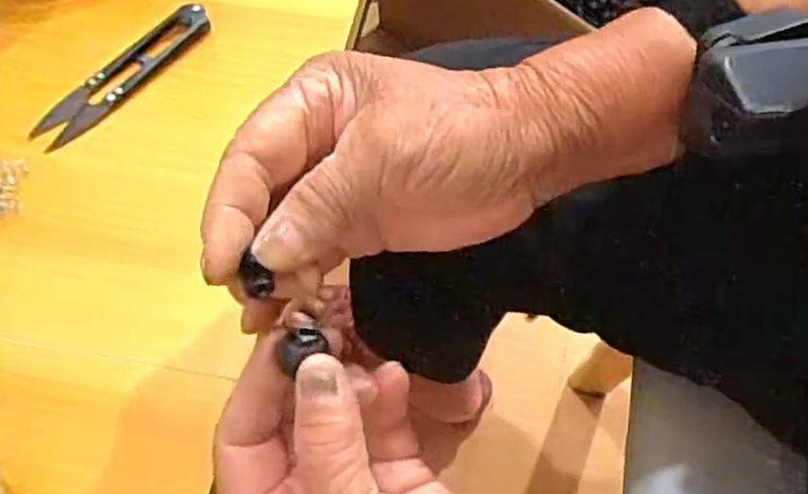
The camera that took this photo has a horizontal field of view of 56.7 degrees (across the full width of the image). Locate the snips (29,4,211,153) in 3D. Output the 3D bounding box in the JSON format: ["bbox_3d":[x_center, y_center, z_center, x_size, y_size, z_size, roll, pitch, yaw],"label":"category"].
[{"bbox_3d":[-0.139,-0.086,0.368,0.024,0.009,0.101,35,69,20],"label":"snips"}]

